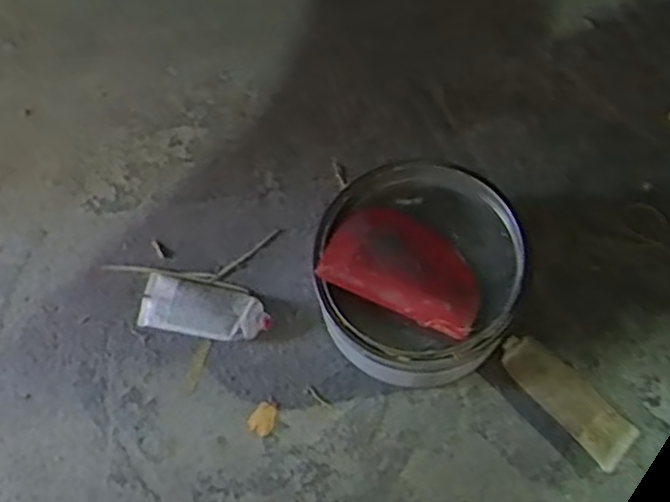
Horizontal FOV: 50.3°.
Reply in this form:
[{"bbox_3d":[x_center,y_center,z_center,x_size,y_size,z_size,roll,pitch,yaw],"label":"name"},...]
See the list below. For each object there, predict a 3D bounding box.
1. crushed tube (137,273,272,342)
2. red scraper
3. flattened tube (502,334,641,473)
[{"bbox_3d":[-0.109,0.049,0.597,0.113,0.027,0.045,11,73,6],"label":"crushed tube"},{"bbox_3d":[0.051,0.009,0.507,0.112,0.009,0.071,23,71,13],"label":"red scraper"},{"bbox_3d":[0.177,0.112,0.546,0.114,0.019,0.042,43,78,14],"label":"flattened tube"}]

